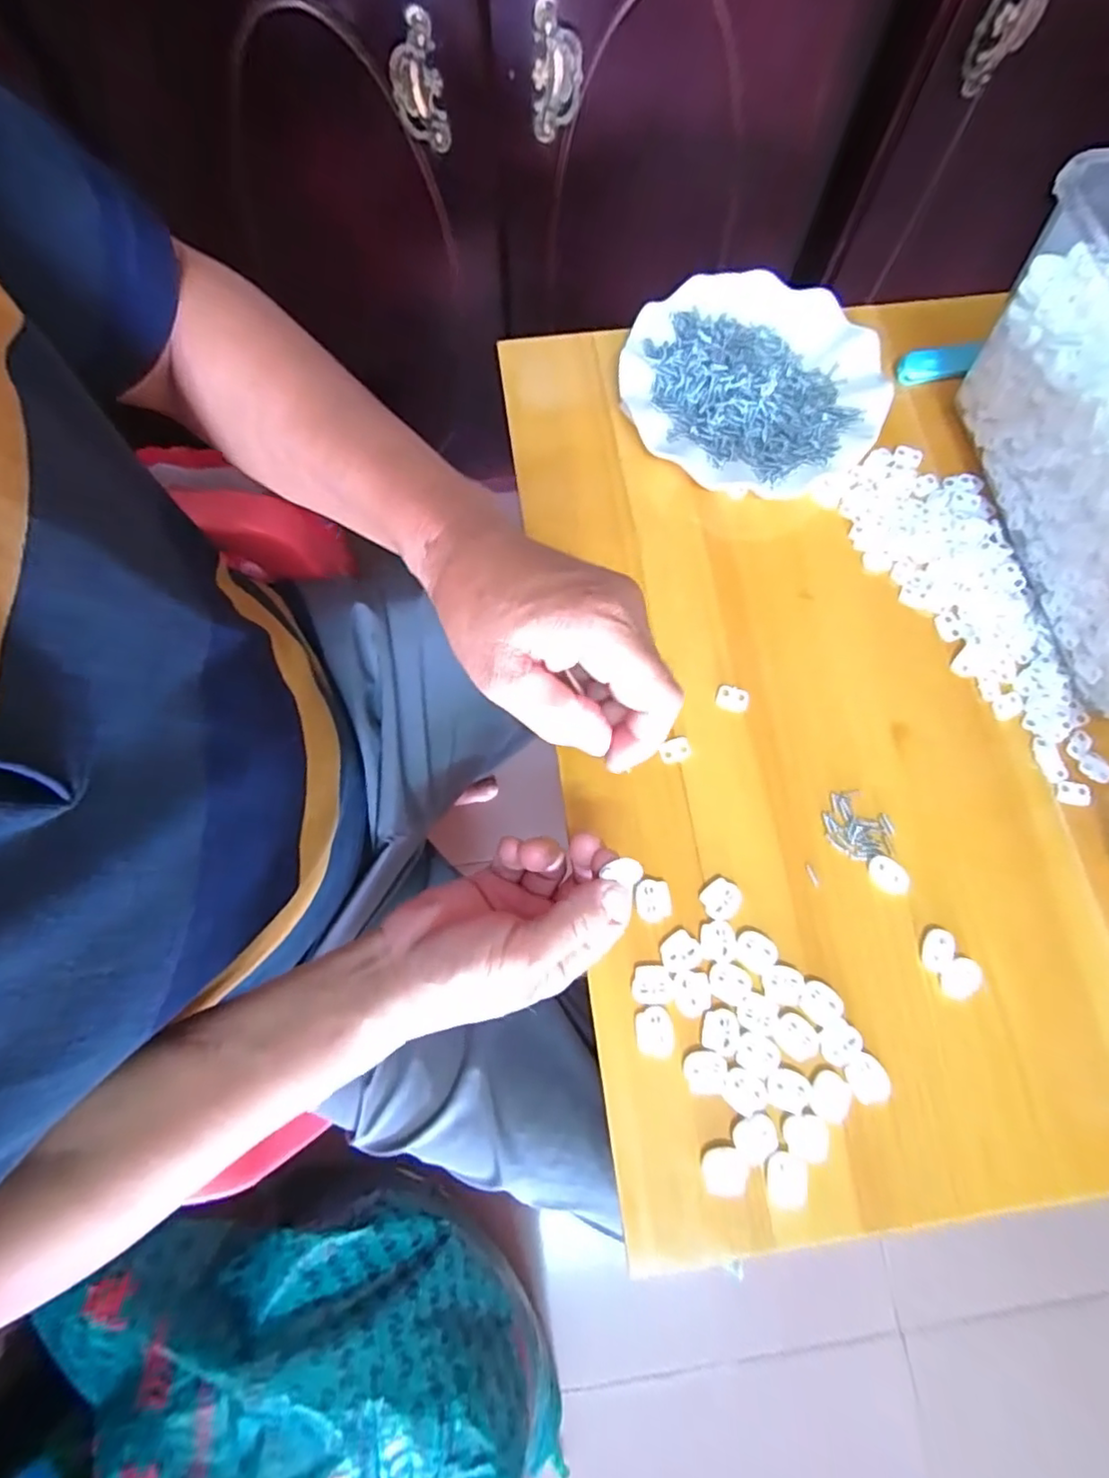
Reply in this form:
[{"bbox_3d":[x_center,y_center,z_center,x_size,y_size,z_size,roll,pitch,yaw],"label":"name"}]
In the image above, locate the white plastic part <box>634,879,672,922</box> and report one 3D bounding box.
[{"bbox_3d":[0.057,0.092,0.348,0.021,0.004,0.023,-9,75,-3],"label":"white plastic part"}]

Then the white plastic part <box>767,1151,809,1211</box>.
[{"bbox_3d":[0.120,0.227,0.312,0.019,0.004,0.024,7,75,1],"label":"white plastic part"}]

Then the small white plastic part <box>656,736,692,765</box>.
[{"bbox_3d":[0.075,0.007,0.375,0.020,0.005,0.014,-24,76,-7],"label":"small white plastic part"}]

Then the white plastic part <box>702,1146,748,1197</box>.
[{"bbox_3d":[0.088,0.223,0.313,0.022,0.005,0.021,5,75,1],"label":"white plastic part"}]

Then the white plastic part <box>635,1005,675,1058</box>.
[{"bbox_3d":[0.054,0.159,0.329,0.020,0.006,0.024,1,75,-1],"label":"white plastic part"}]

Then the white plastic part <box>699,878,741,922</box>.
[{"bbox_3d":[0.096,0.093,0.350,0.022,0.007,0.021,-32,77,-9],"label":"white plastic part"}]

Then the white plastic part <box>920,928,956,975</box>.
[{"bbox_3d":[0.218,0.120,0.342,0.016,0.004,0.024,21,75,5],"label":"white plastic part"}]

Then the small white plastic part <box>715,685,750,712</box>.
[{"bbox_3d":[0.113,-0.025,0.386,0.019,0.005,0.015,14,75,3],"label":"small white plastic part"}]

